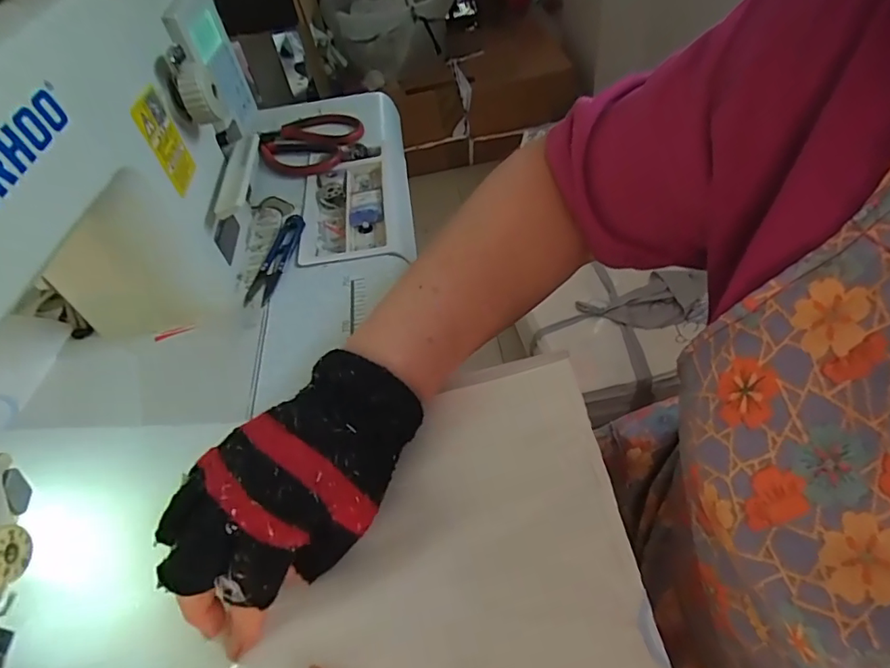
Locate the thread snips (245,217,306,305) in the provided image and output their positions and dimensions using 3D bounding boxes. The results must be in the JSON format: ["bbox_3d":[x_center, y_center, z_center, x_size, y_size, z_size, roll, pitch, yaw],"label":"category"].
[{"bbox_3d":[-0.147,-0.068,0.457,0.028,0.012,0.105,3,50,12],"label":"thread snips"}]

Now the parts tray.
[{"bbox_3d":[-0.099,-0.129,0.518,0.081,0.026,0.182,-9,49,1],"label":"parts tray"}]

